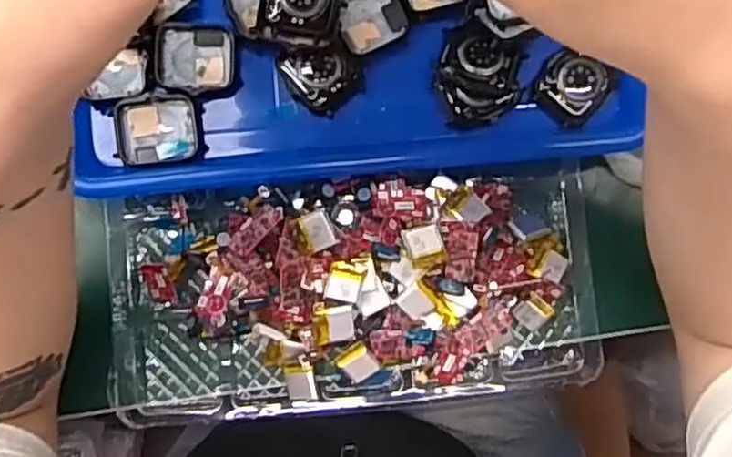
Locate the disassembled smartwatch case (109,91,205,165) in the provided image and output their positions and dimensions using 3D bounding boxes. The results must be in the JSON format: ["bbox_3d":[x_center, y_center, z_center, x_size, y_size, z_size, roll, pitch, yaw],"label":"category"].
[{"bbox_3d":[-0.112,-0.053,0.385,0.044,0.010,0.036,-11,84,-3],"label":"disassembled smartwatch case"}]

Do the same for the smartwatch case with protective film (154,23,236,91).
[{"bbox_3d":[-0.092,-0.093,0.389,0.041,0.014,0.034,-2,84,-2],"label":"smartwatch case with protective film"}]

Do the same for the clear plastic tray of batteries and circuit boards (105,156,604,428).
[{"bbox_3d":[-0.007,0.034,0.383,0.257,0.055,0.124,-4,84,-2],"label":"clear plastic tray of batteries and circuit boards"}]

